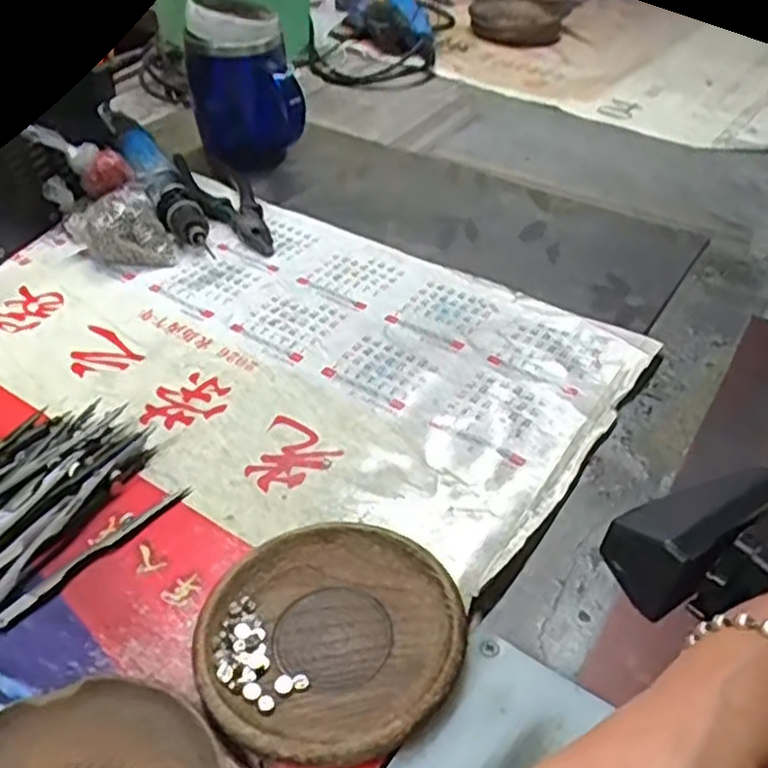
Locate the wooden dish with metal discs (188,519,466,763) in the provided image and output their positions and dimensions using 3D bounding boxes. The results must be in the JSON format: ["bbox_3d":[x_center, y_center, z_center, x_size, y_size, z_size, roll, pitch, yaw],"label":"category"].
[{"bbox_3d":[-0.023,0.111,0.329,0.112,0.018,0.107,1,42,0],"label":"wooden dish with metal discs"}]

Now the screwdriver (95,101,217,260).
[{"bbox_3d":[-0.196,-0.176,0.631,0.035,0.041,0.222,-21,46,-22],"label":"screwdriver"}]

